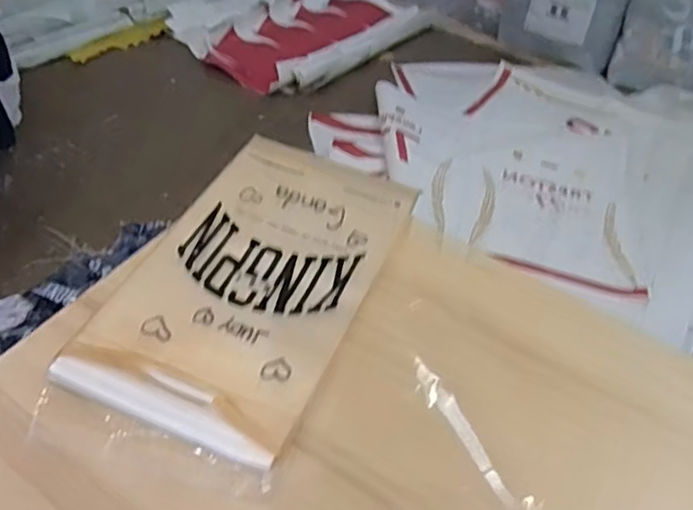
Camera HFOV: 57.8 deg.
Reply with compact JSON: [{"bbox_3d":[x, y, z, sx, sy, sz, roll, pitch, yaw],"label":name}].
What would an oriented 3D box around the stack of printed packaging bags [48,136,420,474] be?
[{"bbox_3d":[-0.093,0.016,0.675,0.230,0.019,0.396,18,49,14],"label":"stack of printed packaging bags"}]

